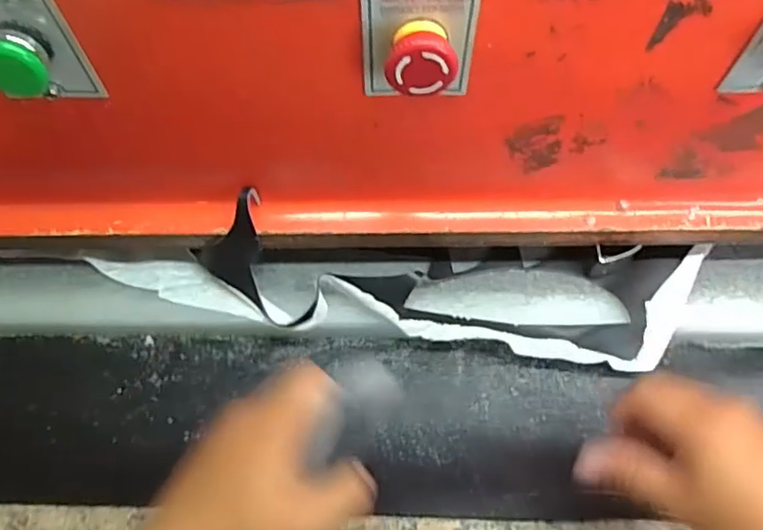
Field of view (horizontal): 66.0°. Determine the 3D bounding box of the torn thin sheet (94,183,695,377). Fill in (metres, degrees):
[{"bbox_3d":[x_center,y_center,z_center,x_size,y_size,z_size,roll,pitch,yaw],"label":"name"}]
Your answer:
[{"bbox_3d":[0.019,0.013,0.466,0.495,0.088,0.100,2,70,3],"label":"torn thin sheet"}]

